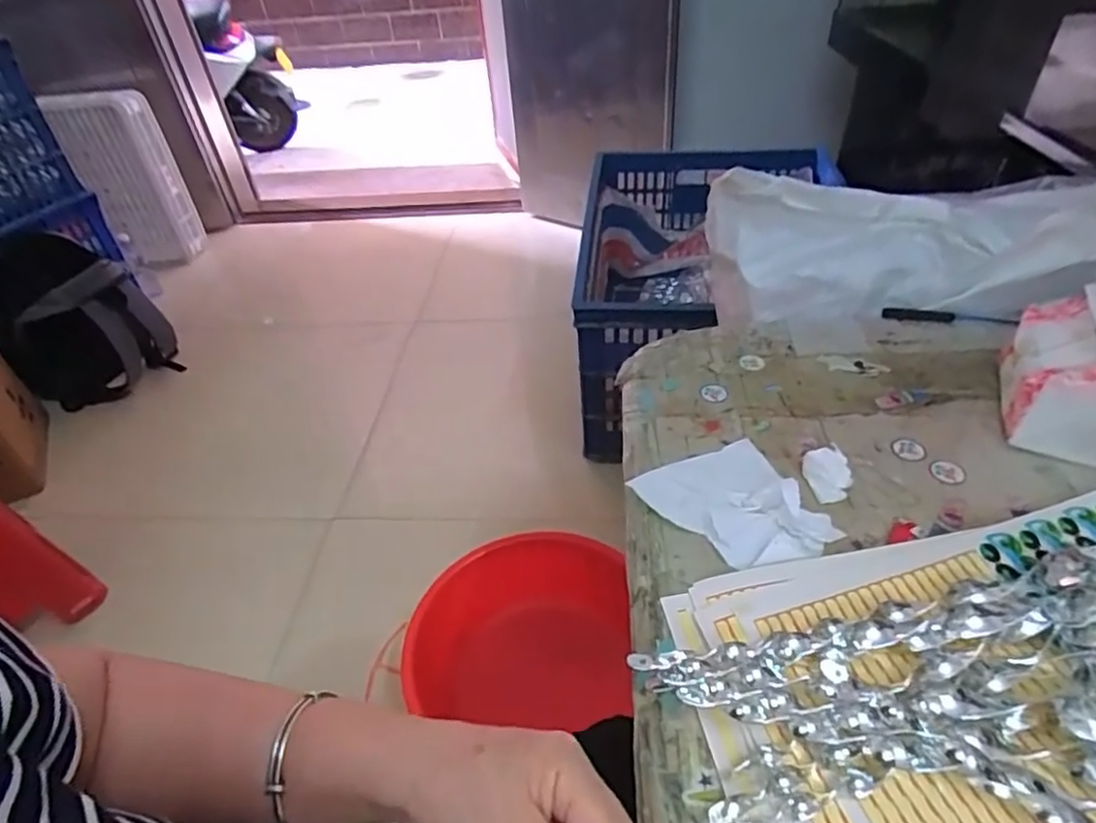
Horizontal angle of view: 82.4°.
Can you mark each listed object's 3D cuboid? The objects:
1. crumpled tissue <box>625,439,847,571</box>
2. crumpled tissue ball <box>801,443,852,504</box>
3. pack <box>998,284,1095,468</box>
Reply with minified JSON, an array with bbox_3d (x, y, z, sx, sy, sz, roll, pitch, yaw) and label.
[{"bbox_3d":[0.148,0.071,0.501,0.114,0.026,0.127,-21,43,-17],"label":"crumpled tissue"},{"bbox_3d":[0.233,0.051,0.520,0.031,0.021,0.045,-2,41,4],"label":"crumpled tissue ball"},{"bbox_3d":[0.459,-0.034,0.535,0.100,0.102,0.128,17,46,24],"label":"pack"}]

